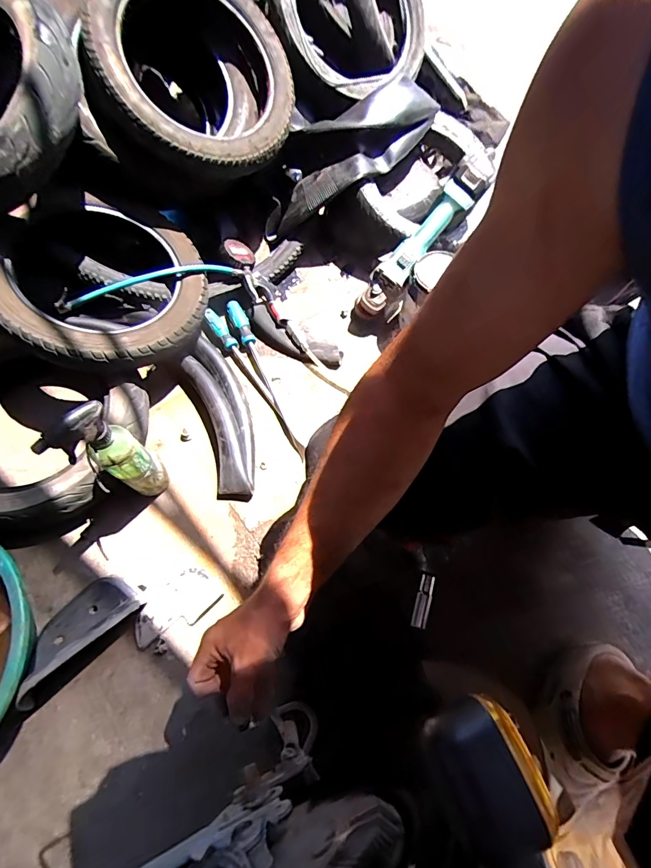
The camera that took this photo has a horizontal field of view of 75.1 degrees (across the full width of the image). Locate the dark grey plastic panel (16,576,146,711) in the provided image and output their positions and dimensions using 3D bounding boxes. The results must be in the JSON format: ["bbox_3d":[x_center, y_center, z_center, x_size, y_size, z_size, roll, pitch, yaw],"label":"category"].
[{"bbox_3d":[-0.371,0.287,0.607,0.190,0.088,0.091,-42,76,-16],"label":"dark grey plastic panel"}]

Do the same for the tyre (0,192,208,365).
[{"bbox_3d":[-0.382,-0.271,0.724,0.347,0.077,0.347,-27,84,-29],"label":"tyre"}]

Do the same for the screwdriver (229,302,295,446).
[{"bbox_3d":[-0.124,-0.129,0.815,0.031,0.023,0.325,-22,71,-11],"label":"screwdriver"}]

